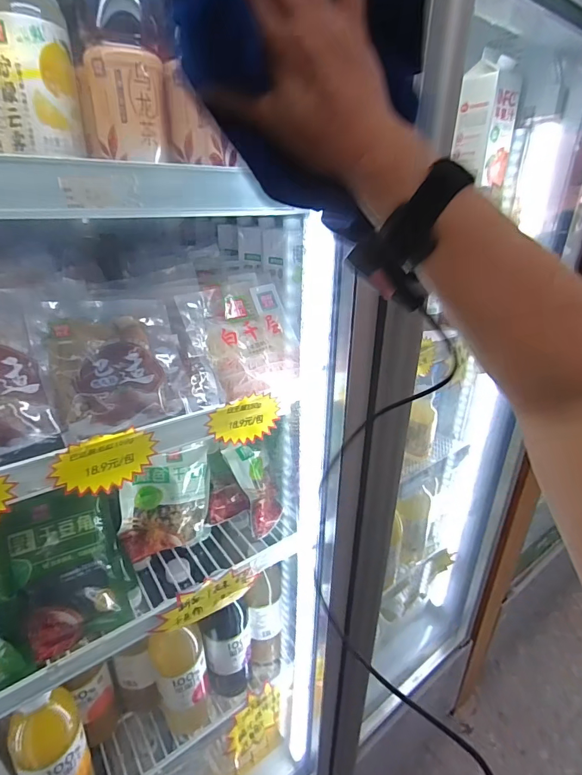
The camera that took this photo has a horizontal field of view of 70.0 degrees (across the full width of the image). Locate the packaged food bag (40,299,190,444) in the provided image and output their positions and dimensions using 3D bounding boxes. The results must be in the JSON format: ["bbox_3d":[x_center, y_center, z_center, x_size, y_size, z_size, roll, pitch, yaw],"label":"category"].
[{"bbox_3d":[-0.189,-0.030,0.457,0.132,0.027,0.170,-8,66,-30],"label":"packaged food bag"}]

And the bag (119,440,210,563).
[{"bbox_3d":[-0.186,0.166,0.619,0.132,0.145,0.045,-2,4,-35],"label":"bag"}]

